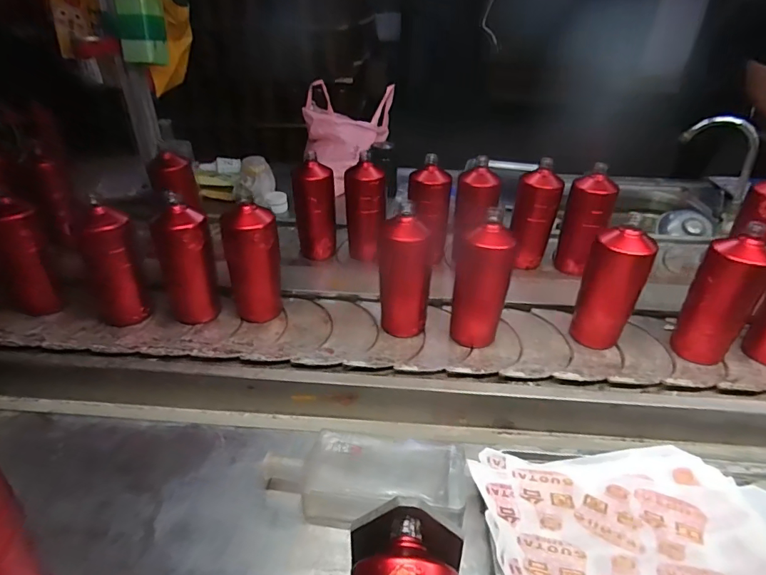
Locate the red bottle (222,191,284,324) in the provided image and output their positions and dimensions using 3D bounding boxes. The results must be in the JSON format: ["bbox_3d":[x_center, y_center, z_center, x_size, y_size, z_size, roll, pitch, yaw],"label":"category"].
[{"bbox_3d":[-0.213,-0.037,0.747,0.082,0.190,0.093,-9,42,-19],"label":"red bottle"}]

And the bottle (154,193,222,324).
[{"bbox_3d":[-0.315,-0.042,0.740,0.073,0.181,0.069,-13,44,-23],"label":"bottle"}]

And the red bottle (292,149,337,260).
[{"bbox_3d":[-0.143,-0.176,0.951,0.078,0.200,0.090,-8,21,-18],"label":"red bottle"}]

